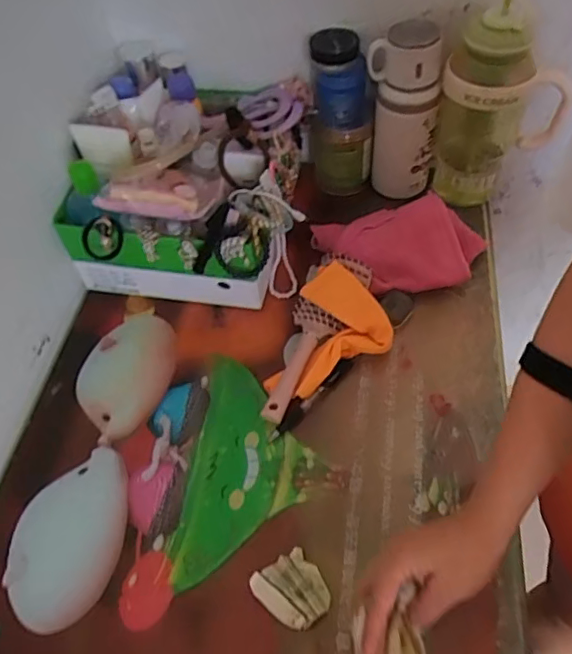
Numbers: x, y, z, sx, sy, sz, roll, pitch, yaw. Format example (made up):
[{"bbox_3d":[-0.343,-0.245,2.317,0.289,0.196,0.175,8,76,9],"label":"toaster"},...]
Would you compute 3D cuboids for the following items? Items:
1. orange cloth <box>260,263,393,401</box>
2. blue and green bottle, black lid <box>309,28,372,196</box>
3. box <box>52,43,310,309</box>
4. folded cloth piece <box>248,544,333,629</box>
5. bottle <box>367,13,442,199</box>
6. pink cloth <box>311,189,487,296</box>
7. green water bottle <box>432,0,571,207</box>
[{"bbox_3d":[0.037,0.009,0.659,0.162,0.024,0.118,-35,75,-11],"label":"orange cloth"},{"bbox_3d":[0.074,-0.291,0.772,0.078,0.204,0.075,-8,54,-3],"label":"blue and green bottle, black lid"},{"bbox_3d":[-0.117,-0.198,0.751,0.275,0.188,0.307,5,54,6],"label":"box"},{"bbox_3d":[0.008,0.242,0.517,0.056,0.027,0.064,-35,60,-21],"label":"folded cloth piece"},{"bbox_3d":[0.158,-0.293,0.753,0.094,0.218,0.099,9,55,9],"label":"bottle"},{"bbox_3d":[0.150,-0.102,0.736,0.210,0.064,0.130,-8,54,-3],"label":"pink cloth"},{"bbox_3d":[0.264,-0.282,0.726,0.141,0.245,0.101,-19,55,-11],"label":"green water bottle"}]

